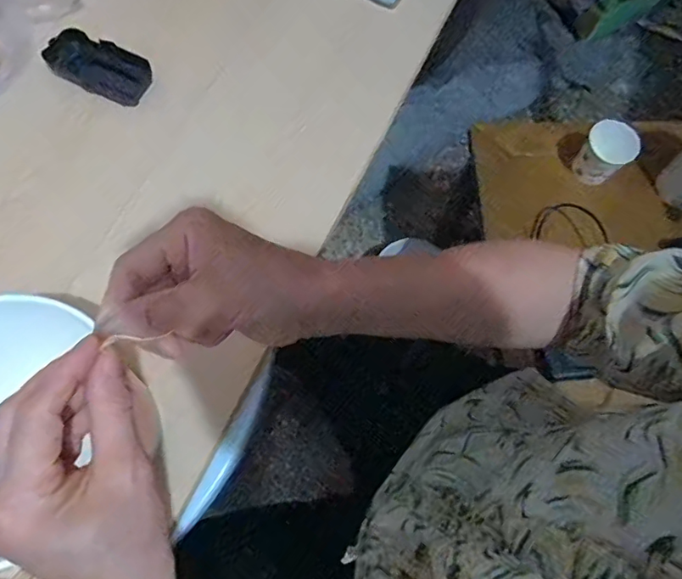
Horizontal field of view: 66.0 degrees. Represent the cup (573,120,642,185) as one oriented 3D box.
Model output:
[{"bbox_3d":[0.380,-0.196,0.762,0.069,0.068,0.066,1,71,-2],"label":"cup"}]

